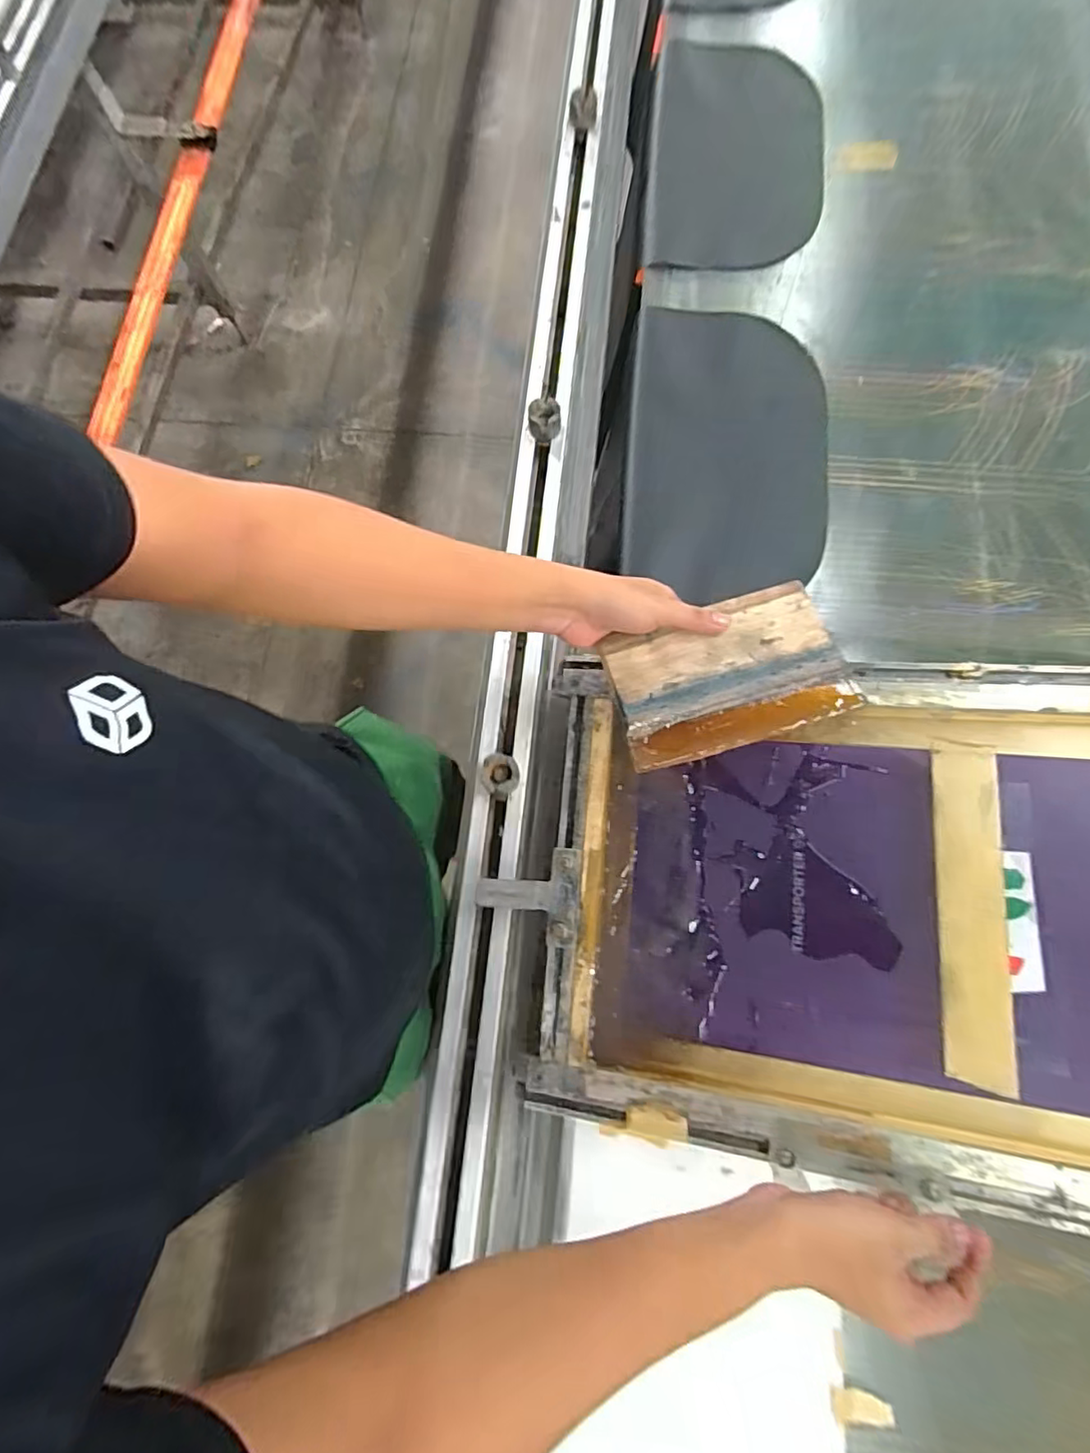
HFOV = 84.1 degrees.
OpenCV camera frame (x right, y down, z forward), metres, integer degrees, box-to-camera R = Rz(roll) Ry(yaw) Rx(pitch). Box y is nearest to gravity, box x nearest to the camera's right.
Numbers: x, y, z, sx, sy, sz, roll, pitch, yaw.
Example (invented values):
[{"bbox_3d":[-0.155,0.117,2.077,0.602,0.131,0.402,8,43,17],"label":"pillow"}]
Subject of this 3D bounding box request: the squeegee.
[{"bbox_3d":[0.144,-0.041,0.483,0.177,0.018,0.116,-18,76,-3],"label":"squeegee"}]

